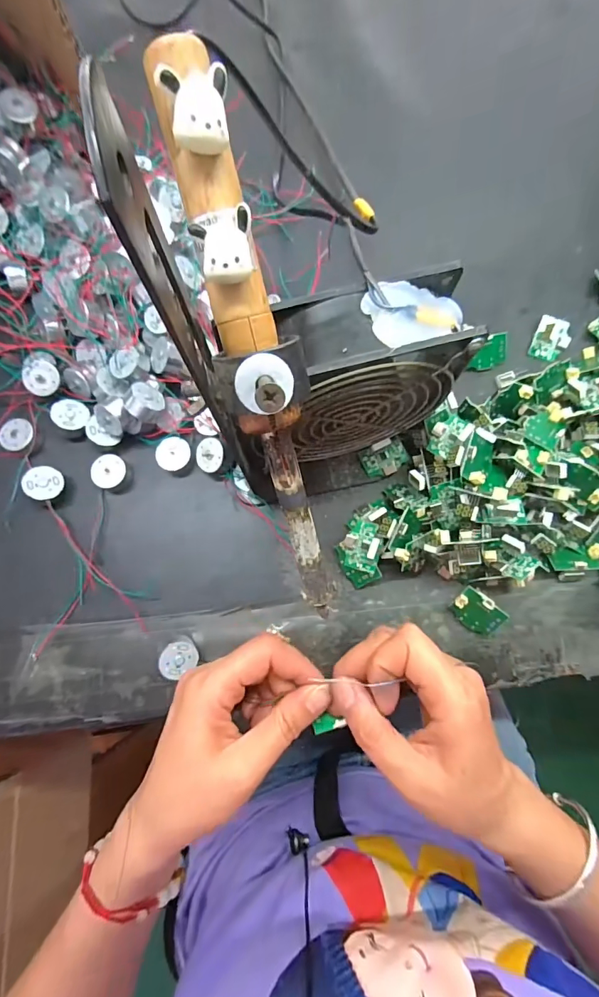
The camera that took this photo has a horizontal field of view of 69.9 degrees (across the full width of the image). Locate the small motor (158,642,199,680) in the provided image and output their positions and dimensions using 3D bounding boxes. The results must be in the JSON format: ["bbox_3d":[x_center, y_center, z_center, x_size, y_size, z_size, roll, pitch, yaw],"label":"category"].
[{"bbox_3d":[-0.075,0.100,0.268,0.021,0.018,0.019,-36,80,-7],"label":"small motor"}]

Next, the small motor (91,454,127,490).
[{"bbox_3d":[-0.132,-0.019,0.297,0.021,0.010,0.023,0,78,0],"label":"small motor"}]

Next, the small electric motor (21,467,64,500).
[{"bbox_3d":[-0.175,-0.009,0.292,0.025,0.012,0.025,7,60,-31],"label":"small electric motor"}]

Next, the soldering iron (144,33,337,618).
[{"bbox_3d":[-0.011,-0.037,0.158,0.022,0.023,0.204,-15,116,-3],"label":"soldering iron"}]

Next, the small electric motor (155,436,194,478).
[{"bbox_3d":[-0.087,-0.030,0.300,0.024,0.015,0.023,0,78,0],"label":"small electric motor"}]

